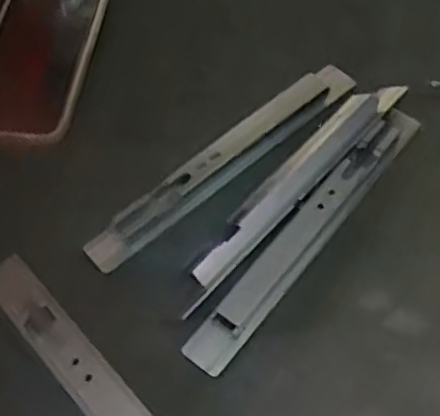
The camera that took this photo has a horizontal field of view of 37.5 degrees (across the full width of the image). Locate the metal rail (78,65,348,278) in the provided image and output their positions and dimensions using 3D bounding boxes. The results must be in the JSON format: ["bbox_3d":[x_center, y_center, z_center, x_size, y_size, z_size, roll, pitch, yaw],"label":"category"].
[{"bbox_3d":[0.007,-0.032,0.429,0.217,0.017,0.032,-38,64,-16],"label":"metal rail"}]

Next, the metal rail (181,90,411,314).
[{"bbox_3d":[0.046,-0.014,0.414,0.029,0.017,0.203,36,69,22],"label":"metal rail"}]

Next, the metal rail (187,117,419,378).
[{"bbox_3d":[0.056,0.013,0.400,0.025,0.014,0.212,34,69,22],"label":"metal rail"}]

